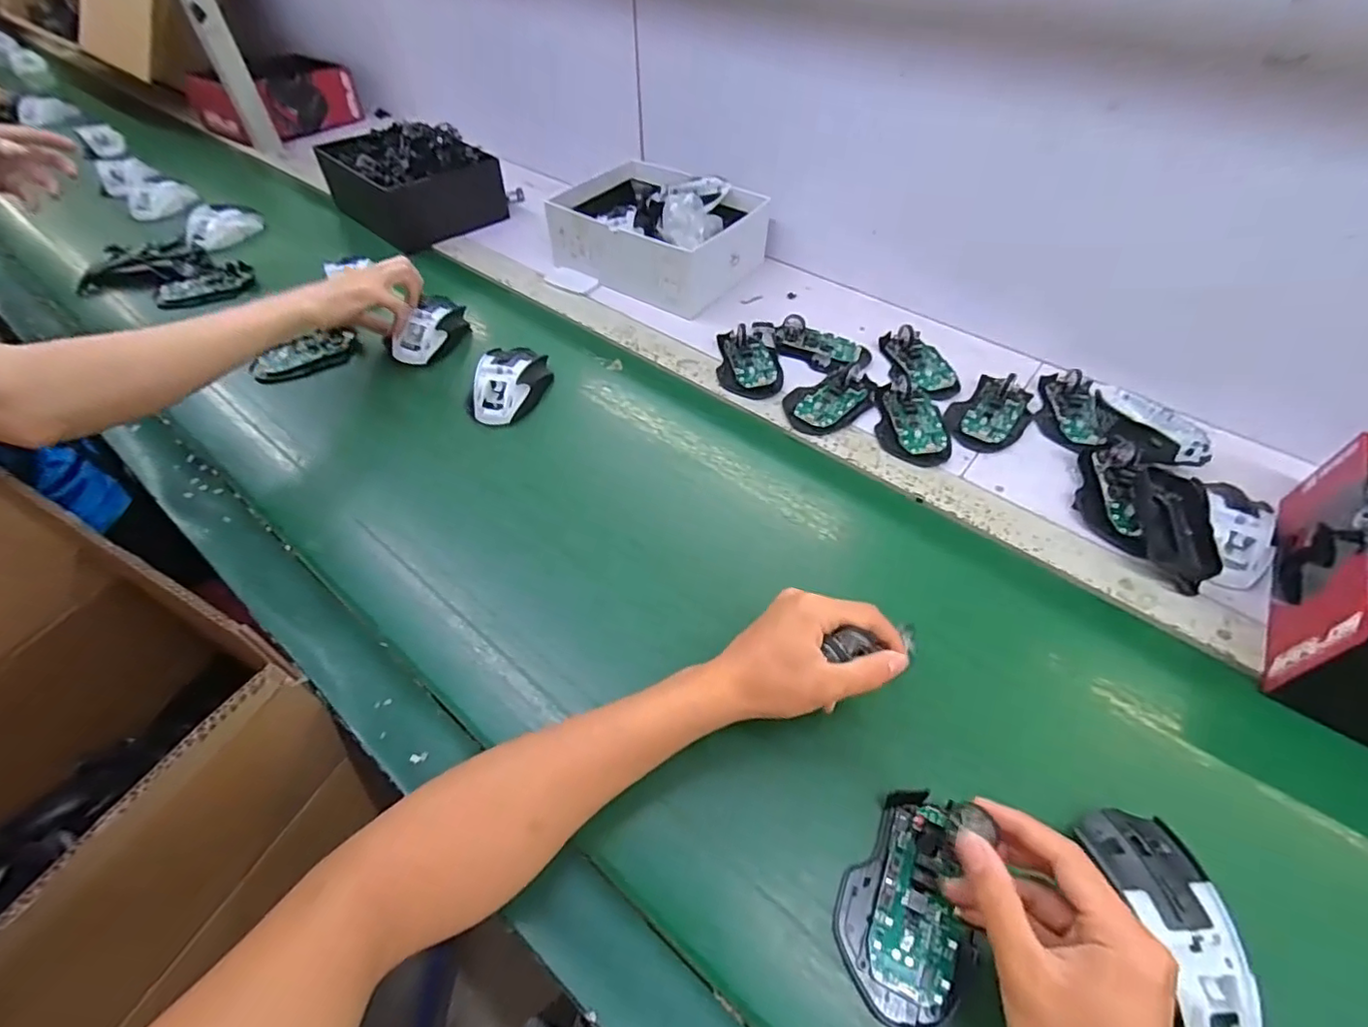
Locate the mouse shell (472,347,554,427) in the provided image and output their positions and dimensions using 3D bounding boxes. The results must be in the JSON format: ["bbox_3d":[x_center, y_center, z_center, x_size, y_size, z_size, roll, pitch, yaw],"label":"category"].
[{"bbox_3d":[-0.185,-0.144,0.625,0.070,0.036,0.112,6,51,5],"label":"mouse shell"}]

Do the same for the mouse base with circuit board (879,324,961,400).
[{"bbox_3d":[0.274,-0.177,0.664,0.061,0.024,0.104,-6,51,-6],"label":"mouse base with circuit board"}]

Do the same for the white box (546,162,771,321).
[{"bbox_3d":[-0.037,-0.391,0.786,0.254,0.101,0.203,29,56,22],"label":"white box"}]

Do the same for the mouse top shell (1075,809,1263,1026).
[{"bbox_3d":[0.266,0.225,0.313,0.057,0.028,0.115,-1,51,-2],"label":"mouse top shell"}]

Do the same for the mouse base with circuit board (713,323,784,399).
[{"bbox_3d":[0.075,-0.174,0.659,0.073,0.024,0.100,3,51,2],"label":"mouse base with circuit board"}]

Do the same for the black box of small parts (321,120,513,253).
[{"bbox_3d":[-0.427,-0.518,0.890,0.247,0.098,0.185,36,59,25],"label":"black box of small parts"}]

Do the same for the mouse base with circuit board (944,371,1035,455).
[{"bbox_3d":[0.326,-0.114,0.606,0.075,0.034,0.108,32,57,23],"label":"mouse base with circuit board"}]

